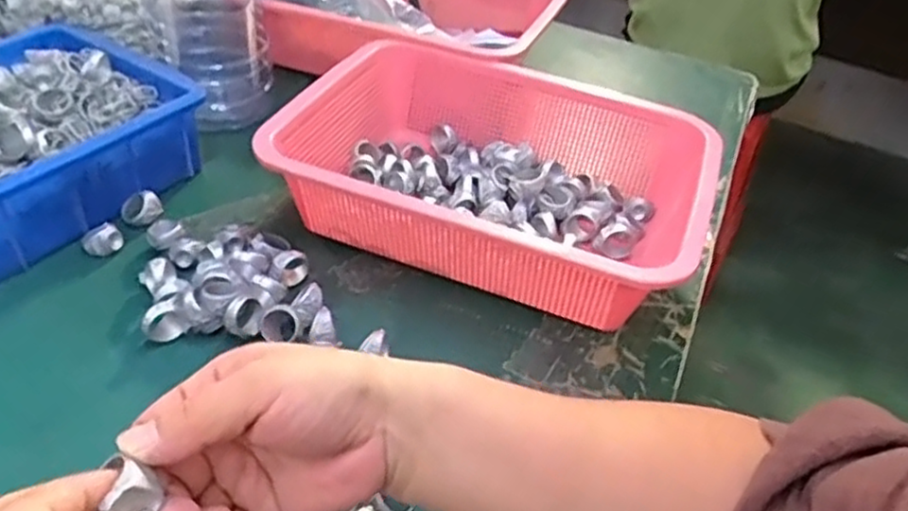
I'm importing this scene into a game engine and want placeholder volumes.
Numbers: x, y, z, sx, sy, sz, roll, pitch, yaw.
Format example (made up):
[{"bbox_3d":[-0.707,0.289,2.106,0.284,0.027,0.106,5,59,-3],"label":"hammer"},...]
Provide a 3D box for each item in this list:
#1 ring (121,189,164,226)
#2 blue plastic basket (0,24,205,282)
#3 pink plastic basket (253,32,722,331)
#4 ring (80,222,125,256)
[{"bbox_3d":[-0.227,-0.034,0.512,0.027,0.015,0.027,5,40,-4],"label":"ring"},{"bbox_3d":[-0.326,-0.076,0.503,0.174,0.077,0.241,28,44,22],"label":"blue plastic basket"},{"bbox_3d":[0.027,-0.056,0.536,0.297,0.088,0.222,18,41,11],"label":"pink plastic basket"},{"bbox_3d":[-0.245,-0.011,0.491,0.026,0.016,0.026,5,40,-4],"label":"ring"}]

